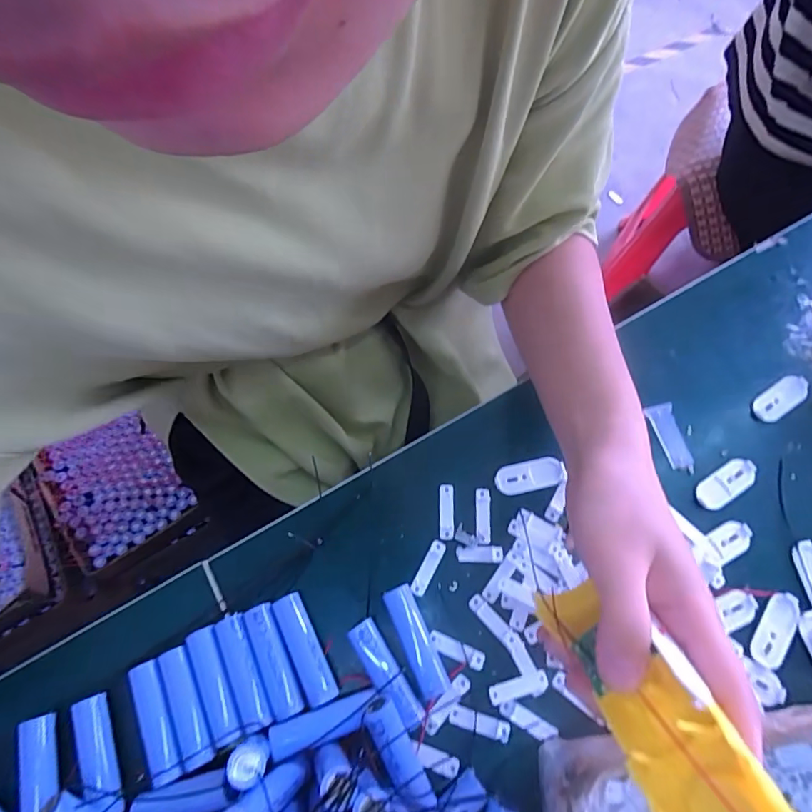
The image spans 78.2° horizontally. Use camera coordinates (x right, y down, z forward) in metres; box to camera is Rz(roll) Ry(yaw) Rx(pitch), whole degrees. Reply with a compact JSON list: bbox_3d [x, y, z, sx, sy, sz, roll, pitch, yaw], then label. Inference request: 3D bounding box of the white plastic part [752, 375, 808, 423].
[{"bbox_3d":[0.289,-0.006,0.385,0.050,0.005,0.020,-33,70,-13],"label":"white plastic part"}]

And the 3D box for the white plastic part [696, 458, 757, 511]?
[{"bbox_3d":[0.231,0.056,0.361,0.051,0.004,0.020,-32,70,-12],"label":"white plastic part"}]

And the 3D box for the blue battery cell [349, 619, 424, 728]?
[{"bbox_3d":[-0.013,0.162,0.303,0.017,0.014,0.064,-30,69,-12],"label":"blue battery cell"}]

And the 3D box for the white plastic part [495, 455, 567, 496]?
[{"bbox_3d":[0.089,0.050,0.360,0.049,0.004,0.023,-12,67,-5],"label":"white plastic part"}]

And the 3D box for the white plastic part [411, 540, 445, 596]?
[{"bbox_3d":[0.015,0.109,0.336,0.009,0.004,0.038,27,70,12],"label":"white plastic part"}]

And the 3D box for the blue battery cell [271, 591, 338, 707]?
[{"bbox_3d":[-0.064,0.152,0.315,0.019,0.015,0.066,-25,69,-10],"label":"blue battery cell"}]

